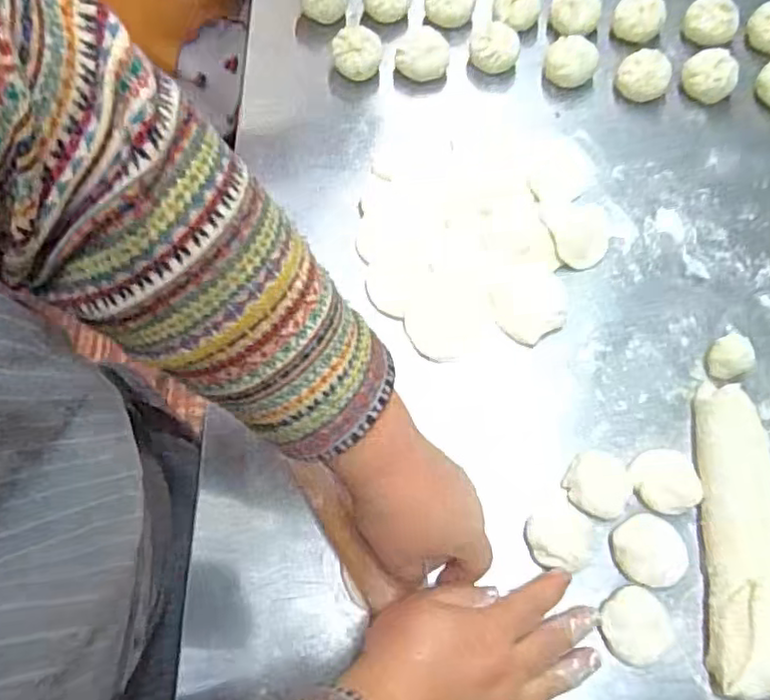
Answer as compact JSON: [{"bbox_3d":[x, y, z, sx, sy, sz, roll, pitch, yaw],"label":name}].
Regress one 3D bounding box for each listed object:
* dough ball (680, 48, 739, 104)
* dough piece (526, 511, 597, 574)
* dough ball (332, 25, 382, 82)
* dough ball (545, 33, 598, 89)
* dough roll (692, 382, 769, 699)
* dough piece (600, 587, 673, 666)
[{"bbox_3d":[0.267,-0.225,0.545,0.042,0.034,0.038,23,73,9],"label":"dough ball"},{"bbox_3d":[0.116,0.126,0.432,0.043,0.015,0.037,7,71,4],"label":"dough piece"},{"bbox_3d":[-0.023,-0.244,0.547,0.038,0.036,0.032,-8,71,-1],"label":"dough ball"},{"bbox_3d":[0.154,-0.239,0.549,0.042,0.034,0.038,14,72,6],"label":"dough ball"},{"bbox_3d":[0.231,0.117,0.423,0.050,0.029,0.189,2,71,2],"label":"dough roll"},{"bbox_3d":[0.156,0.173,0.410,0.039,0.014,0.044,-8,71,-1],"label":"dough piece"}]

